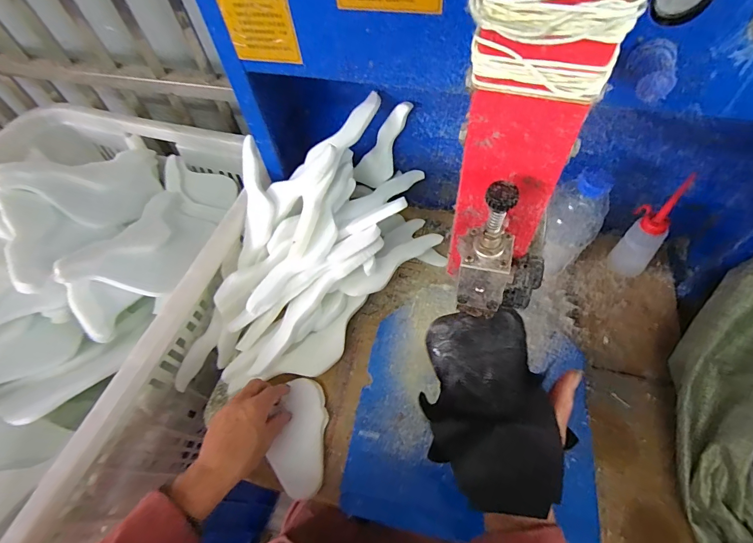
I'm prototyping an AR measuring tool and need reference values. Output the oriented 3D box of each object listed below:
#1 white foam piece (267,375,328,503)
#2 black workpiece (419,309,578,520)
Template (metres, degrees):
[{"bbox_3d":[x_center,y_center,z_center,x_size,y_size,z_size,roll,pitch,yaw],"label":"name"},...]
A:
[{"bbox_3d":[-0.103,0.218,0.509,0.069,0.015,0.142,-2,63,3],"label":"white foam piece"},{"bbox_3d":[0.105,0.128,0.364,0.111,0.065,0.171,-5,59,2],"label":"black workpiece"}]

